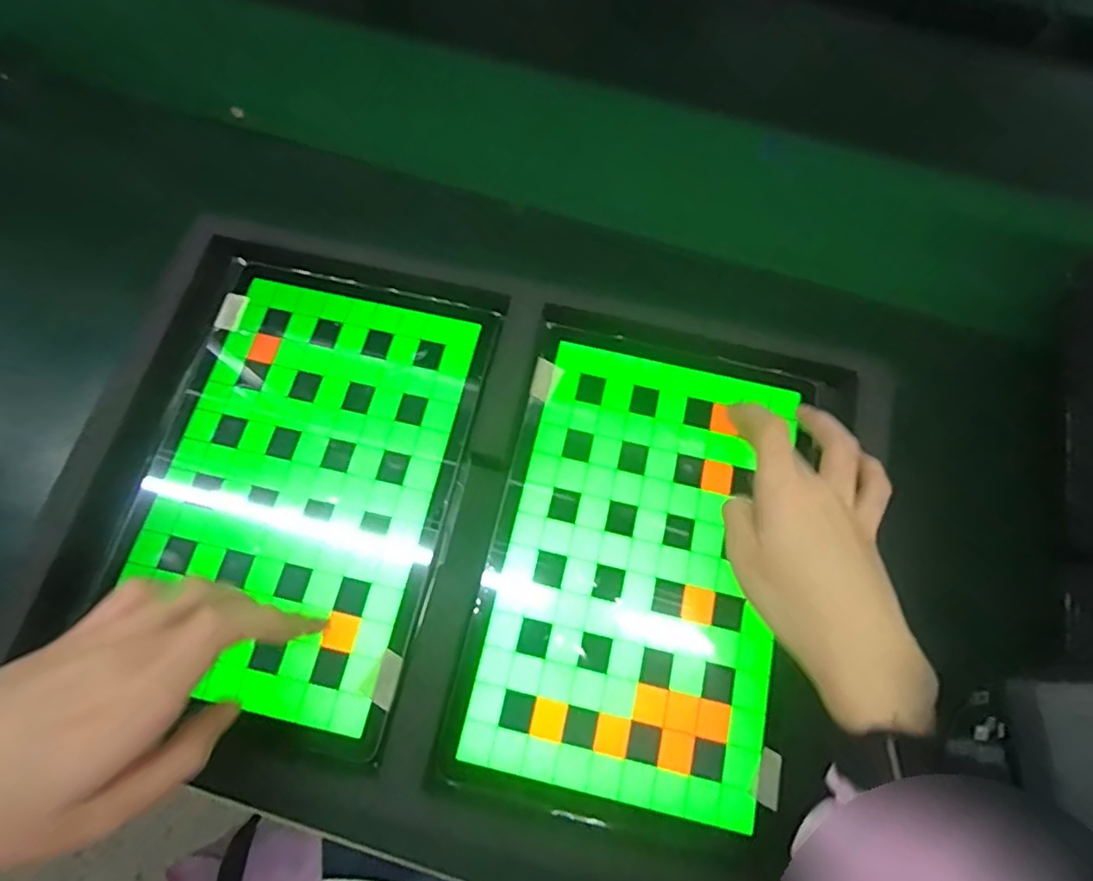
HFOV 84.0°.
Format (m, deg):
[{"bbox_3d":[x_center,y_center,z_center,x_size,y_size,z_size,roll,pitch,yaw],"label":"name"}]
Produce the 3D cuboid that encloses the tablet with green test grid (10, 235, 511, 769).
[{"bbox_3d":[-0.141,0.013,0.336,0.183,0.018,0.260,14,71,4],"label":"tablet with green test grid"}]

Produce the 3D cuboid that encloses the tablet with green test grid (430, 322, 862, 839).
[{"bbox_3d":[0.056,0.059,0.333,0.163,0.012,0.262,13,70,3],"label":"tablet with green test grid"}]

